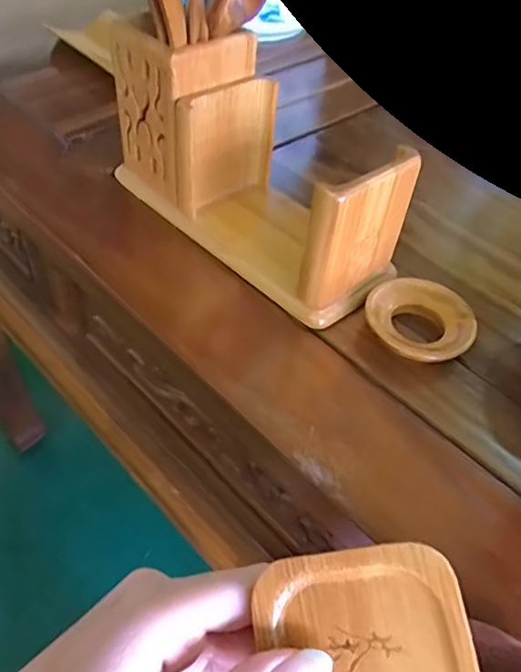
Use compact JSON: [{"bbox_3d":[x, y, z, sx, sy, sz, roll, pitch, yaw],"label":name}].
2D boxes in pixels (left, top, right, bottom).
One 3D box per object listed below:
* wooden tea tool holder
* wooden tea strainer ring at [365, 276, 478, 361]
[{"bbox_3d":[-0.003,-0.102,0.327,0.073,0.102,0.184,-29,56,-30],"label":"wooden tea tool holder"},{"bbox_3d":[0.085,-0.006,0.304,0.057,0.019,0.054,4,46,-4],"label":"wooden tea strainer ring"}]

